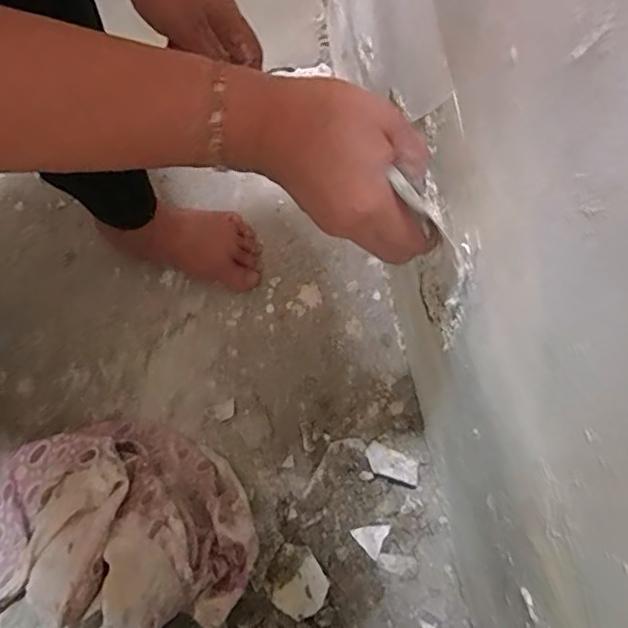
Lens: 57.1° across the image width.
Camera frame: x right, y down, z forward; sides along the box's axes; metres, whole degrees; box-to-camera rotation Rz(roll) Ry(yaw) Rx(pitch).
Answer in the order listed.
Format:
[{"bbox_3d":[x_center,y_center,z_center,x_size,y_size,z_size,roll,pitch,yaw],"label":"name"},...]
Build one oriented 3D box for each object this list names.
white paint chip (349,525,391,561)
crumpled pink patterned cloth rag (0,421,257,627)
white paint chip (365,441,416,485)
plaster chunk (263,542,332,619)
[{"bbox_3d":[0.055,0.207,0.540,0.031,0.005,0.031,-40,66,-18],"label":"white paint chip"},{"bbox_3d":[-0.188,0.193,0.532,0.269,0.087,0.206,10,61,9],"label":"crumpled pink patterned cloth rag"},{"bbox_3d":[0.077,0.146,0.570,0.052,0.004,0.038,14,39,6],"label":"white paint chip"},{"bbox_3d":[-0.017,0.245,0.528,0.051,0.012,0.060,-32,63,-14],"label":"plaster chunk"}]

